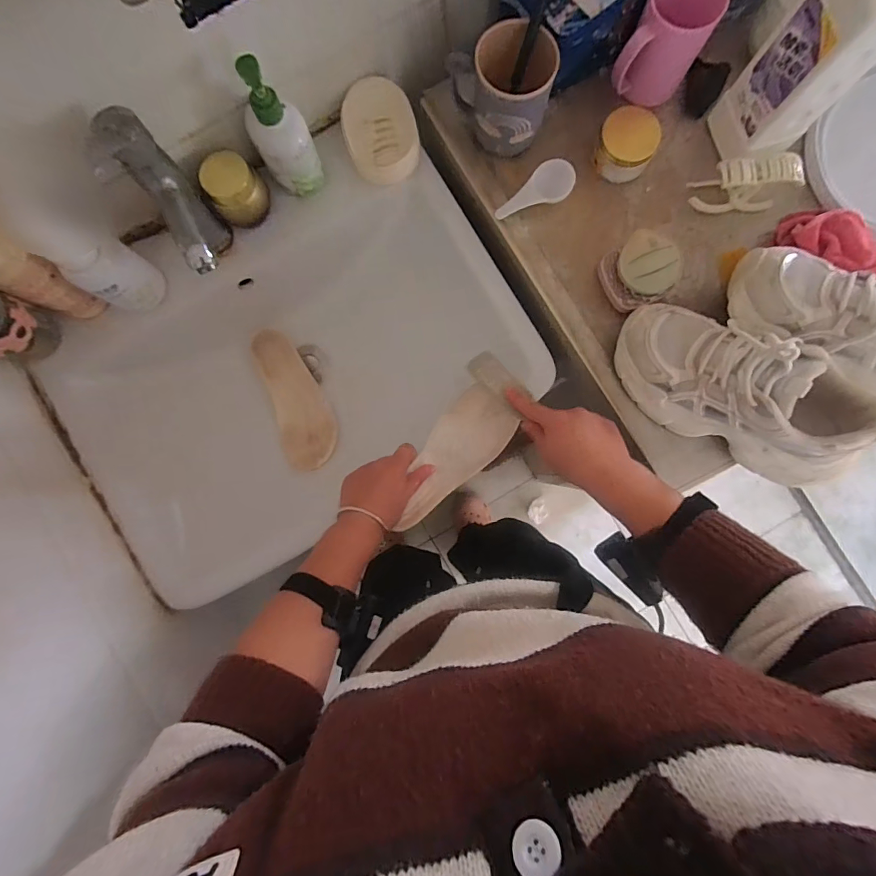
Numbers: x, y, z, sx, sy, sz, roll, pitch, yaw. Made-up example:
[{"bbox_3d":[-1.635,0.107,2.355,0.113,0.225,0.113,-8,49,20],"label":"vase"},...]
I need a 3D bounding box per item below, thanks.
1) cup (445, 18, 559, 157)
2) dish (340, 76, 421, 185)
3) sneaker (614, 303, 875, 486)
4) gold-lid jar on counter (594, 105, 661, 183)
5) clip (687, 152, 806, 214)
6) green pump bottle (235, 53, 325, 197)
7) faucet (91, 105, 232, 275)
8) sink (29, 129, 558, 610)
[{"bbox_3d":[0.070,-0.388,0.512,0.111,0.104,0.082,7,87,1],"label":"cup"},{"bbox_3d":[-0.073,-0.384,0.566,0.091,0.037,0.116,-13,87,-1],"label":"dish"},{"bbox_3d":[0.320,-0.054,0.478,0.260,0.123,0.109,32,87,2],"label":"sneaker"},{"bbox_3d":[0.224,-0.350,0.536,0.065,0.045,0.063,0,87,0],"label":"gold-lid jar on counter"},{"bbox_3d":[0.369,-0.301,0.530,0.115,0.048,0.040,-6,87,0],"label":"clip"},{"bbox_3d":[-0.180,-0.341,0.500,0.069,0.148,0.057,-20,87,-1],"label":"green pump bottle"},{"bbox_3d":[-0.270,-0.232,0.484,0.046,0.173,0.126,-29,87,-2],"label":"faucet"},{"bbox_3d":[-0.179,-0.087,0.642,0.581,0.180,0.433,-32,87,-2],"label":"sink"}]

